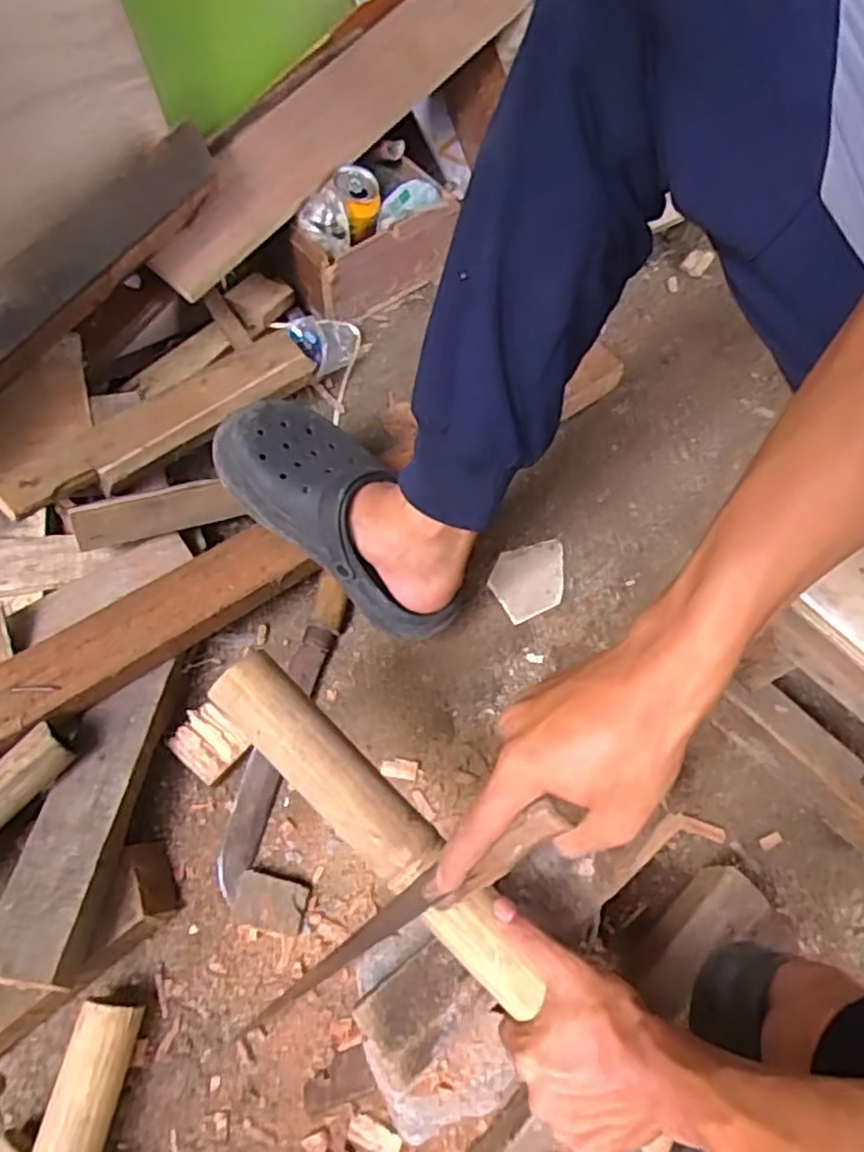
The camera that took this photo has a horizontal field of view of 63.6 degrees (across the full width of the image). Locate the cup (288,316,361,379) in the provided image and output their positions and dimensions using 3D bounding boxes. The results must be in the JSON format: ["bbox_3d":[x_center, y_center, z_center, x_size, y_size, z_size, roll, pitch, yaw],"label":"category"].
[{"bbox_3d":[-0.123,-0.281,0.833,0.083,0.060,0.059,-39,72,-19],"label":"cup"}]

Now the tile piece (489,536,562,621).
[{"bbox_3d":[0.107,0.001,0.737,0.090,0.007,0.074,-24,67,-14],"label":"tile piece"}]

